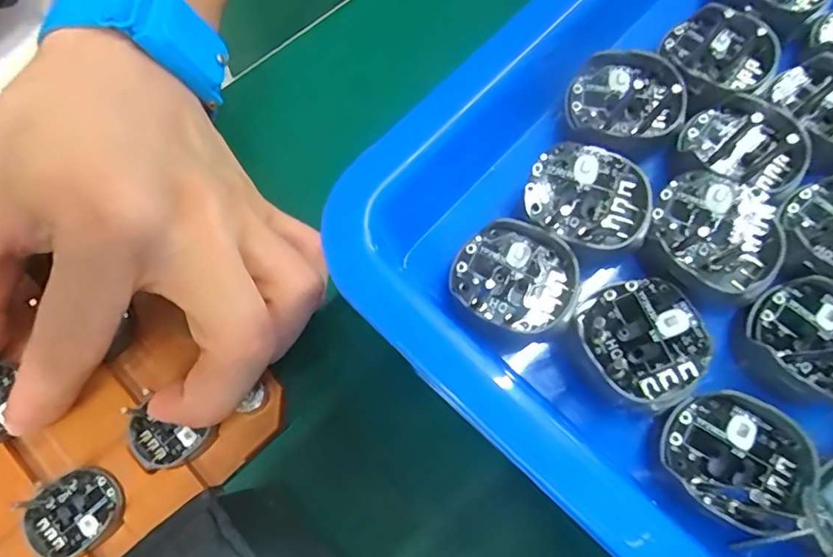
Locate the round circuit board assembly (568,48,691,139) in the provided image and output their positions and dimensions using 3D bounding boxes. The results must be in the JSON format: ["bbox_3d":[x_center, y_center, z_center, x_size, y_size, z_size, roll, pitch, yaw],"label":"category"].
[{"bbox_3d":[0.052,-0.046,0.130,0.027,0.006,0.024,13,73,3],"label":"round circuit board assembly"}]

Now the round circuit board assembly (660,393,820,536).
[{"bbox_3d":[0.065,0.036,0.106,0.027,0.006,0.023,35,76,9],"label":"round circuit board assembly"}]

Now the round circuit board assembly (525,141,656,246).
[{"bbox_3d":[0.040,-0.019,0.121,0.028,0.004,0.021,27,91,9],"label":"round circuit board assembly"}]

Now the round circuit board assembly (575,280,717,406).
[{"bbox_3d":[0.048,0.013,0.111,0.021,0.007,0.026,-29,76,-9],"label":"round circuit board assembly"}]

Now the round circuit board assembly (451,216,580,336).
[{"bbox_3d":[0.022,0.000,0.117,0.027,0.006,0.023,25,75,7],"label":"round circuit board assembly"}]

